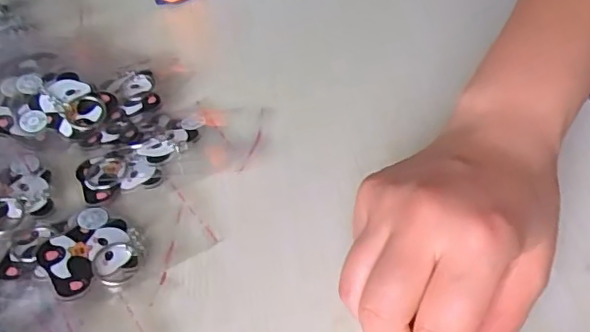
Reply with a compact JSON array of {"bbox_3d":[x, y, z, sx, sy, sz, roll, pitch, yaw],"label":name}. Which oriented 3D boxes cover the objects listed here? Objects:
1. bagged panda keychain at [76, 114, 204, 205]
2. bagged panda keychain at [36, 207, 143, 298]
[{"bbox_3d":[-0.089,-0.006,0.345,0.080,0.005,0.041,-29,52,-16],"label":"bagged panda keychain"},{"bbox_3d":[-0.106,0.045,0.301,0.050,0.007,0.047,-4,49,5],"label":"bagged panda keychain"}]

